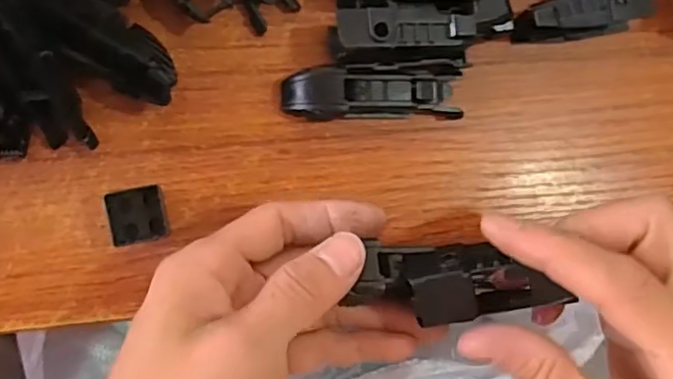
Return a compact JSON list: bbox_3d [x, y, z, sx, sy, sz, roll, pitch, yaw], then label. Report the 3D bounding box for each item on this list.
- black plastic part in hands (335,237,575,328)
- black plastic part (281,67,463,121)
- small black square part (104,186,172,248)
[{"bbox_3d":[0.039,0.031,0.207,0.067,0.011,0.025,3,88,15],"label":"black plastic part in hands"},{"bbox_3d":[0.015,-0.038,0.251,0.071,0.015,0.020,0,88,-9],"label":"black plastic part"},{"bbox_3d":[-0.074,0.010,0.234,0.020,0.012,0.020,-12,90,-9],"label":"small black square part"}]

